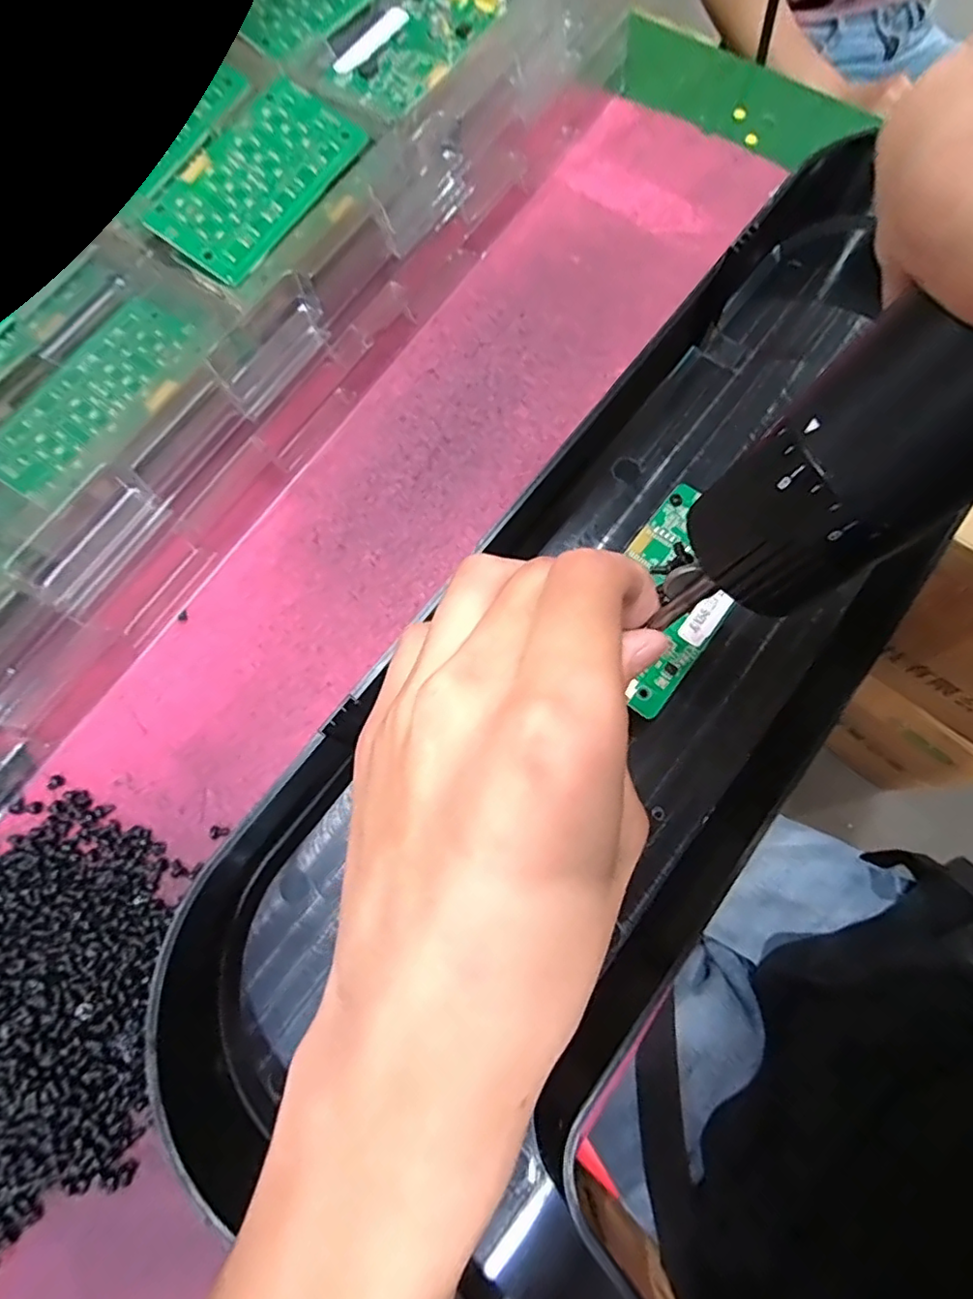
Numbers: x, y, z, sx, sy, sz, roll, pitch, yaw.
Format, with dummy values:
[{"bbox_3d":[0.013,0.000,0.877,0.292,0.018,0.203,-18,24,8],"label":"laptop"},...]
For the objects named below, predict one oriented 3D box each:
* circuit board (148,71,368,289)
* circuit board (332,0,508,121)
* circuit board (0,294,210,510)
[{"bbox_3d":[-0.097,-0.201,0.254,0.047,0.011,0.093,34,76,9],"label":"circuit board"},{"bbox_3d":[-0.037,-0.289,0.283,0.052,0.008,0.097,33,76,8],"label":"circuit board"},{"bbox_3d":[-0.154,-0.101,0.235,0.047,0.004,0.094,28,76,7],"label":"circuit board"}]

